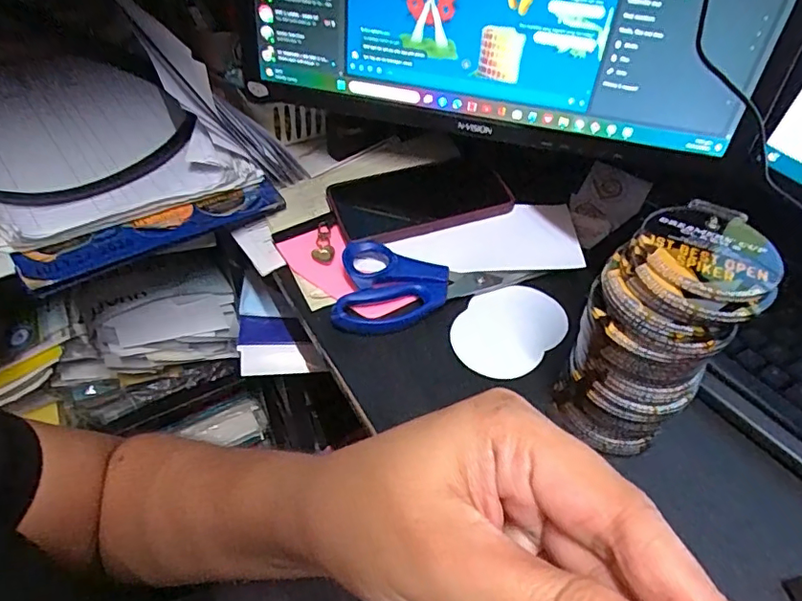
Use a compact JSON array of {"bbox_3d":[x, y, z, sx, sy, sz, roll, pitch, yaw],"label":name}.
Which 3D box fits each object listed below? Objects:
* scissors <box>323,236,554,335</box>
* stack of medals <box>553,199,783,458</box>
[{"bbox_3d":[0.022,-0.028,0.461,0.178,0.023,0.082,-19,51,-19],"label":"scissors"},{"bbox_3d":[0.163,0.018,0.347,0.115,0.122,0.084,-30,55,-26],"label":"stack of medals"}]

